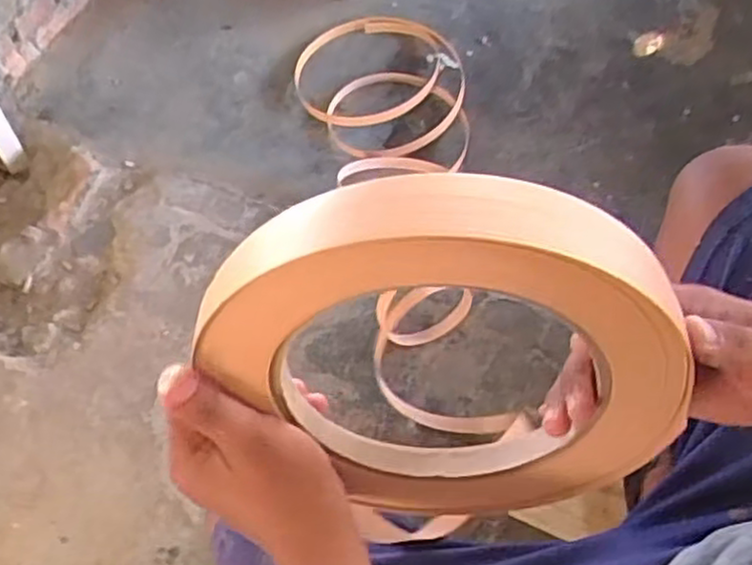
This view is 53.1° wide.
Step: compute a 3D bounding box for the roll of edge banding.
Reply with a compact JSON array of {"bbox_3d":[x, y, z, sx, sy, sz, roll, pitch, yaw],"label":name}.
[{"bbox_3d":[0.031,0.039,0.351,0.209,0.218,0.054,-2,56,3],"label":"roll of edge banding"}]

